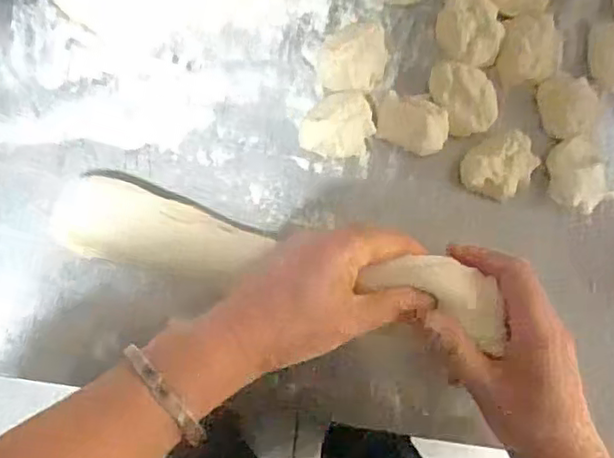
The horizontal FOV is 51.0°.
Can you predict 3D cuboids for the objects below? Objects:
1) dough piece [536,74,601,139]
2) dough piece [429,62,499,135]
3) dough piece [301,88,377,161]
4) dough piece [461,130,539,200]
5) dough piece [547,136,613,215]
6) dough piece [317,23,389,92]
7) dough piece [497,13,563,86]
[{"bbox_3d":[0.180,-0.085,0.443,0.040,0.019,0.042,0,89,-2],"label":"dough piece"},{"bbox_3d":[0.107,-0.091,0.439,0.036,0.021,0.053,-25,90,-2],"label":"dough piece"},{"bbox_3d":[0.022,-0.069,0.434,0.042,0.027,0.048,34,88,-1],"label":"dough piece"},{"bbox_3d":[0.130,-0.041,0.437,0.049,0.023,0.041,-23,90,-2],"label":"dough piece"},{"bbox_3d":[0.181,-0.036,0.438,0.036,0.032,0.049,-16,90,-2],"label":"dough piece"},{"bbox_3d":[0.031,-0.115,0.438,0.045,0.022,0.044,3,89,-2],"label":"dough piece"},{"bbox_3d":[0.153,-0.121,0.436,0.041,0.021,0.043,3,89,-2],"label":"dough piece"}]

